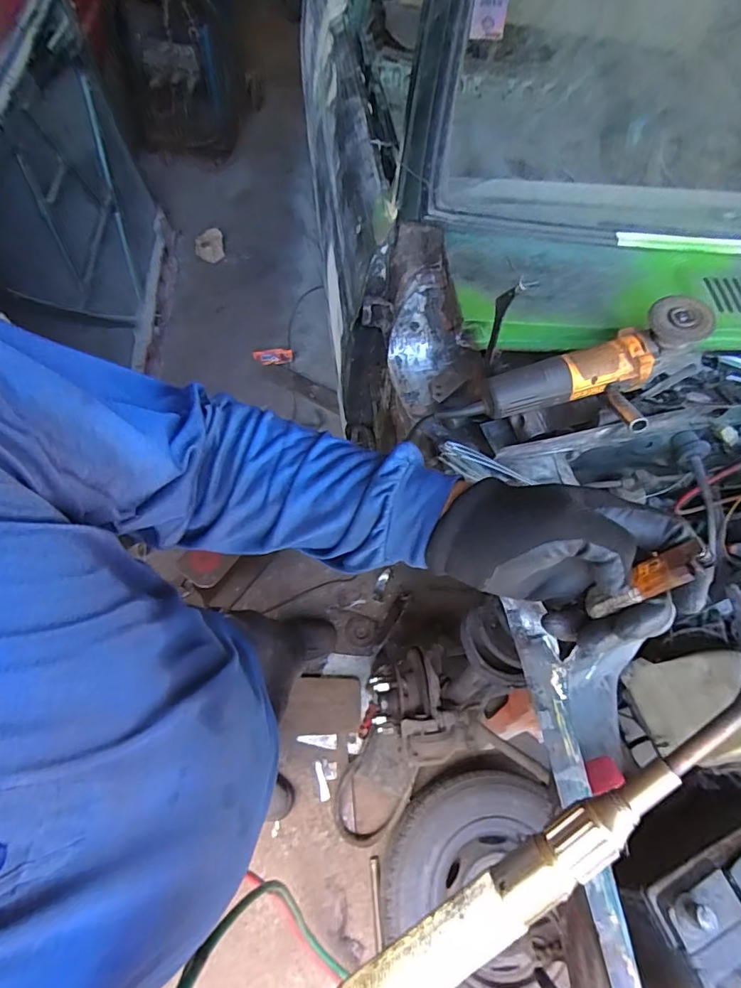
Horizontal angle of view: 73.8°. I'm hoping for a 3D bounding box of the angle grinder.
[{"bbox_3d":[0.263,-0.127,0.624,0.336,0.070,0.128,-19,64,7],"label":"angle grinder"}]

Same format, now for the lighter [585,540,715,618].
[{"bbox_3d":[0.166,0.053,0.299,0.014,0.076,0.020,3,55,-44],"label":"lighter"}]

